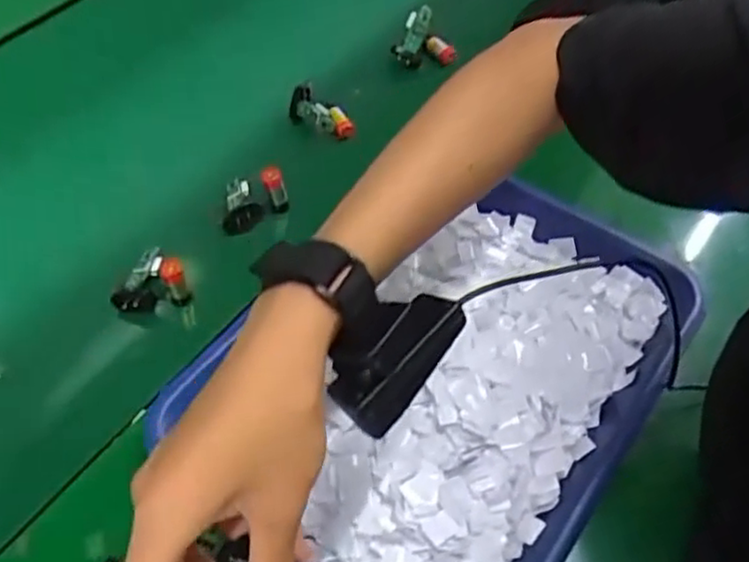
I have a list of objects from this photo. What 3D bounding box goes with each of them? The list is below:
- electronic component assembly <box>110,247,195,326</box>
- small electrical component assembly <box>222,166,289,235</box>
[{"bbox_3d":[-0.160,0.009,0.508,0.051,0.057,0.047,31,59,17],"label":"electronic component assembly"},{"bbox_3d":[-0.098,-0.069,0.559,0.046,0.039,0.045,1,55,-3],"label":"small electrical component assembly"}]

